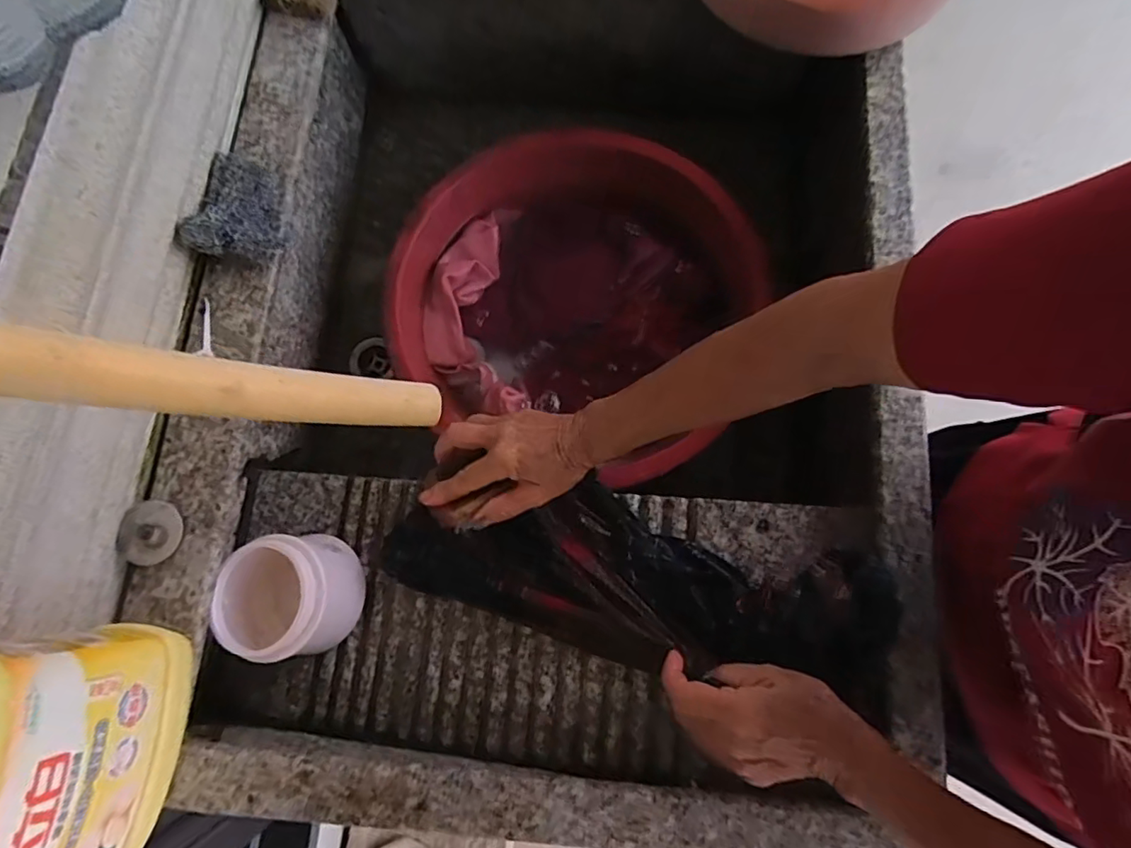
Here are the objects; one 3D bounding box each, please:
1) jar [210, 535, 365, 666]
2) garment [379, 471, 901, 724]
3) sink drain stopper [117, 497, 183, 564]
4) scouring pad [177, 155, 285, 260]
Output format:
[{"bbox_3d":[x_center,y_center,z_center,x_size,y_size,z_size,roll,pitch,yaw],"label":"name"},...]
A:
[{"bbox_3d":[-0.219,0.137,0.457,0.086,0.070,0.091,-10,77,-2],"label":"jar"},{"bbox_3d":[0.044,0.120,0.452,0.387,0.038,0.124,6,77,16],"label":"garment"},{"bbox_3d":[-0.308,0.080,0.420,0.042,0.009,0.046,11,77,3],"label":"sink drain stopper"},{"bbox_3d":[-0.266,-0.175,0.467,0.066,0.019,0.096,21,60,-28],"label":"scouring pad"}]

